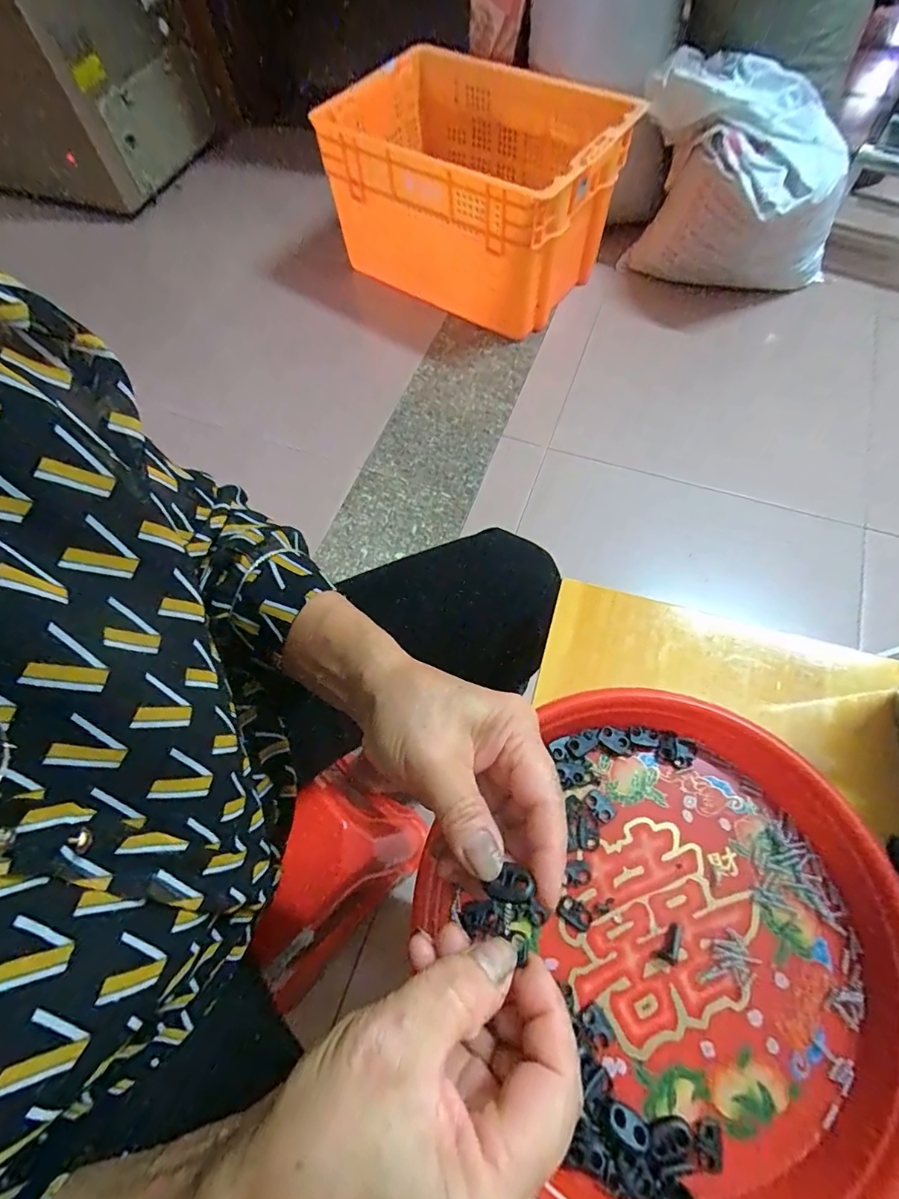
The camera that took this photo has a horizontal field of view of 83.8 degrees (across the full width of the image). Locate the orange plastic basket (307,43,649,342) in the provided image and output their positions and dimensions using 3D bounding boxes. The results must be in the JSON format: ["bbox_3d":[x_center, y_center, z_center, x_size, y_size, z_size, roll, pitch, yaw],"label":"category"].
[{"bbox_3d":[0.033,-0.912,1.145,0.606,0.313,0.411,27,70,14],"label":"orange plastic basket"}]

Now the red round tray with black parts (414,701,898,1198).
[{"bbox_3d":[0.115,0.171,0.252,0.219,0.030,0.228,-1,66,2],"label":"red round tray with black parts"}]

